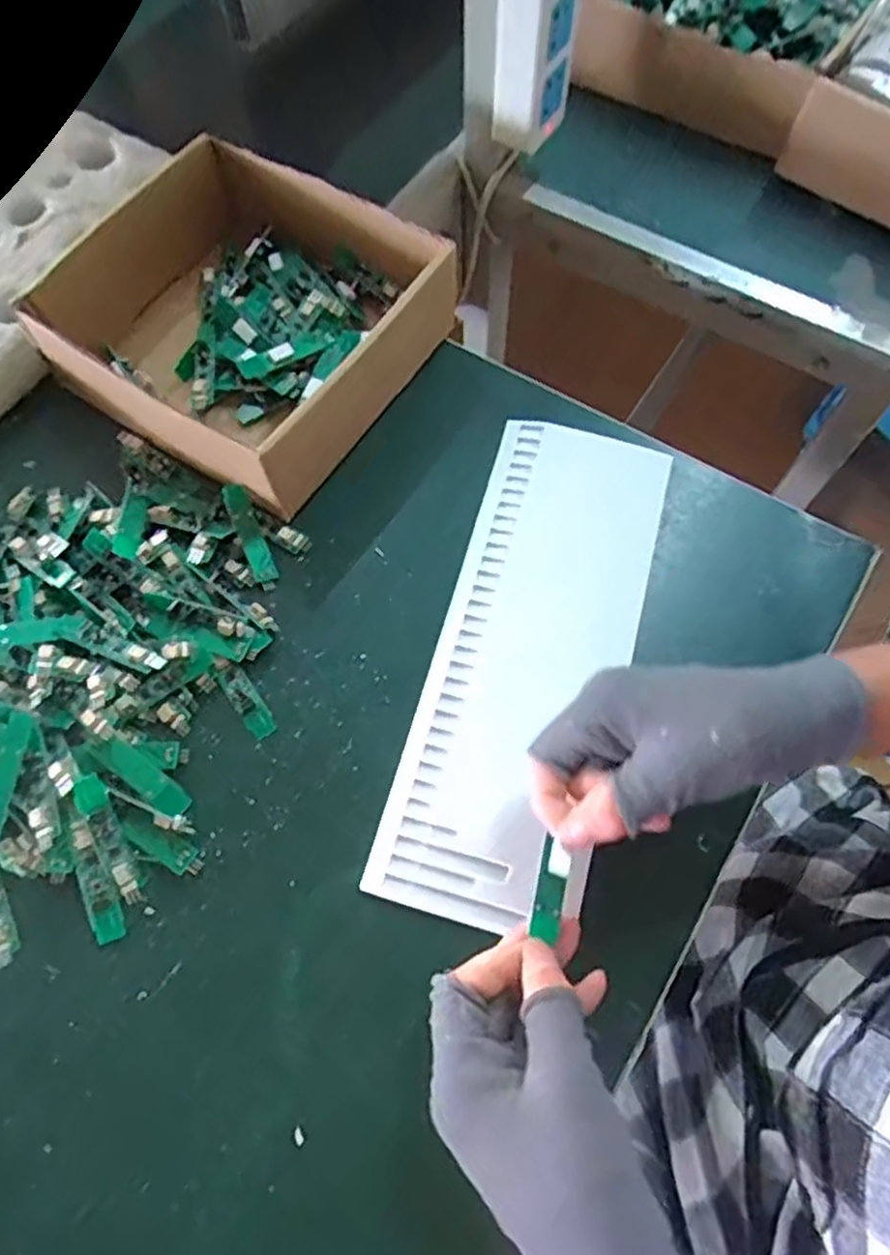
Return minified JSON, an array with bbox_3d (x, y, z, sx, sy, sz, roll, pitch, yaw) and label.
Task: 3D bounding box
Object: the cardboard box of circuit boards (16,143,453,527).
[{"bbox_3d":[-0.131,-0.204,0.470,0.223,0.067,0.199,34,72,14],"label":"cardboard box of circuit boards"}]

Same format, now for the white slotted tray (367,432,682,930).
[{"bbox_3d":[0.050,0.011,0.408,0.111,0.009,0.297,15,69,7],"label":"white slotted tray"}]

